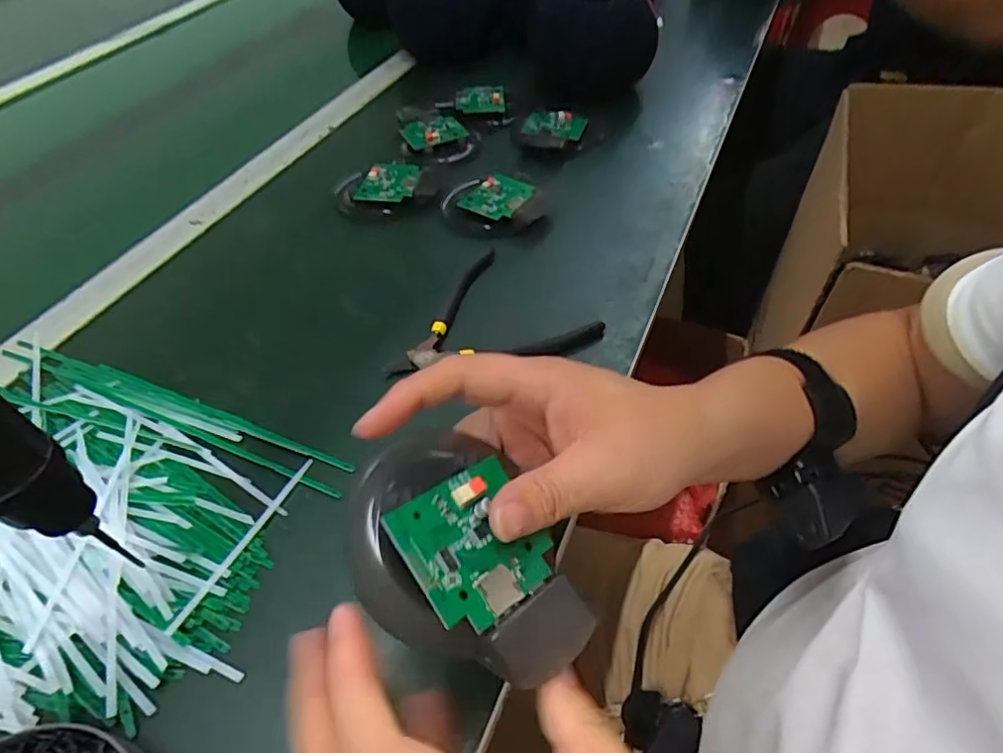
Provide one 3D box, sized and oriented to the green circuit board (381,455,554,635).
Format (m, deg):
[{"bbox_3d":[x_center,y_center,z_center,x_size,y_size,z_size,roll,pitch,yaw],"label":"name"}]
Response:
[{"bbox_3d":[-0.009,0.063,0.220,0.057,0.006,0.053,-24,74,-42],"label":"green circuit board"}]

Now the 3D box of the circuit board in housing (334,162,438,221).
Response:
[{"bbox_3d":[-0.105,-0.171,0.528,0.091,0.016,0.072,-12,50,-7],"label":"circuit board in housing"}]

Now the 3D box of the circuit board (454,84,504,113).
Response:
[{"bbox_3d":[-0.024,-0.311,0.645,0.053,0.009,0.039,-4,70,4],"label":"circuit board"}]

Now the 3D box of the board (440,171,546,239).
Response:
[{"bbox_3d":[-0.006,-0.155,0.511,0.088,0.017,0.072,2,50,5],"label":"board"}]

